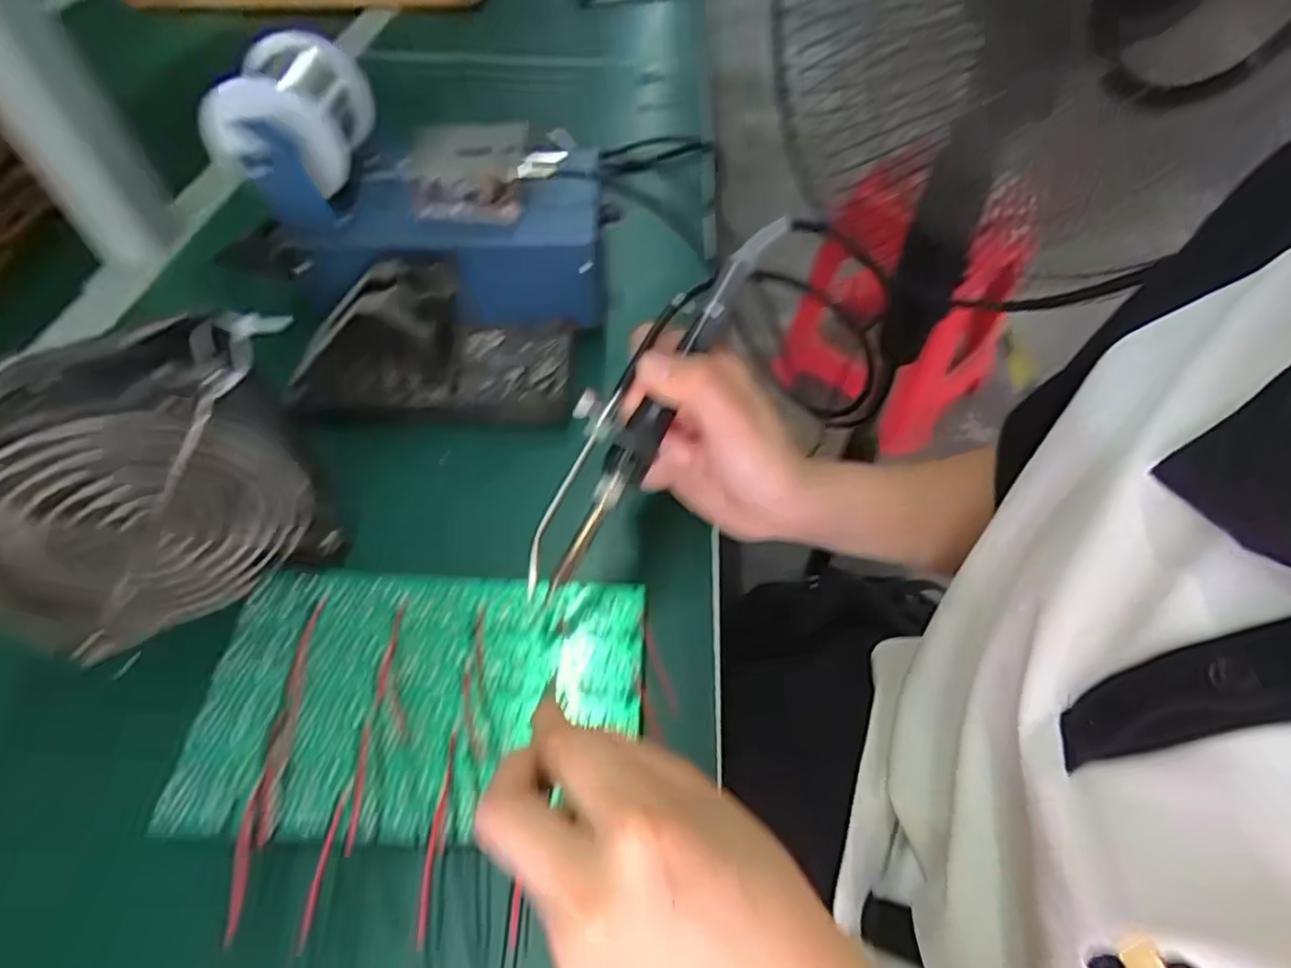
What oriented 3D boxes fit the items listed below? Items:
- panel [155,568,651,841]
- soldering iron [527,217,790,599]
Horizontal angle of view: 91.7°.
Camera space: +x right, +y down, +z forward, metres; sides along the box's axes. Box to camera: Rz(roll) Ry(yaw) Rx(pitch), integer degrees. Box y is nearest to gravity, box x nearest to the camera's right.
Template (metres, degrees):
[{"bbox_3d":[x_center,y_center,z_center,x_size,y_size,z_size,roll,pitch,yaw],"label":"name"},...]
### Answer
[{"bbox_3d":[-0.089,0.085,0.256,0.172,0.004,0.104,1,54,-2],"label":"panel"},{"bbox_3d":[0.003,-0.046,0.275,0.031,0.023,0.200,27,77,22],"label":"soldering iron"}]

